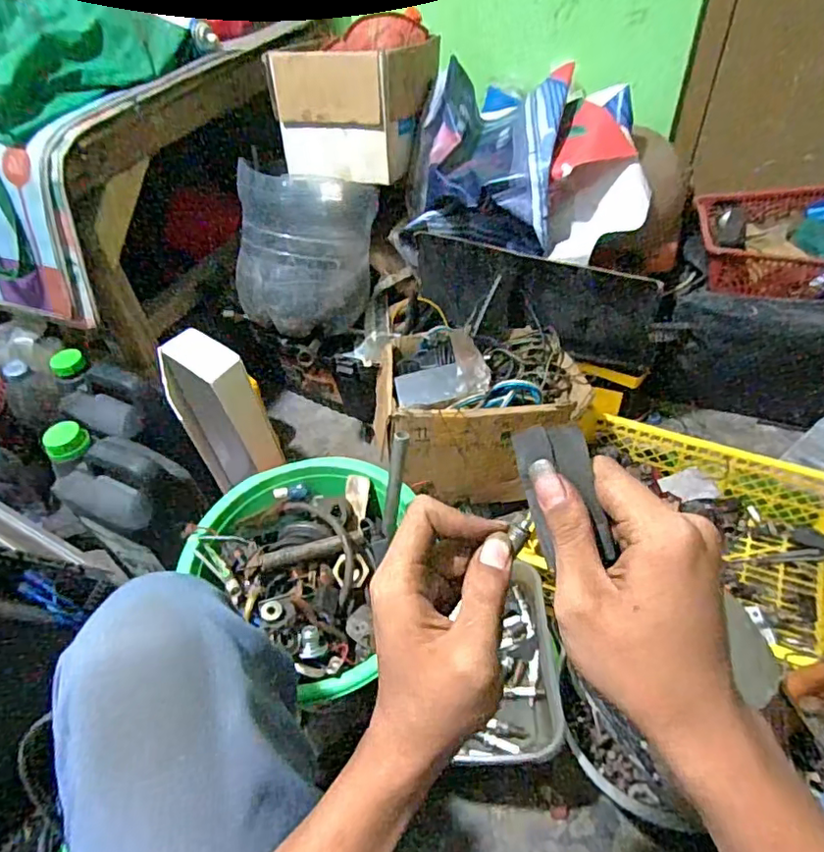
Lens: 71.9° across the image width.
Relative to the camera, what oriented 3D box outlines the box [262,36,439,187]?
[{"bbox_3d":[-0.084,-0.552,0.966,0.223,0.176,0.230,12,48,17],"label":"box"}]

